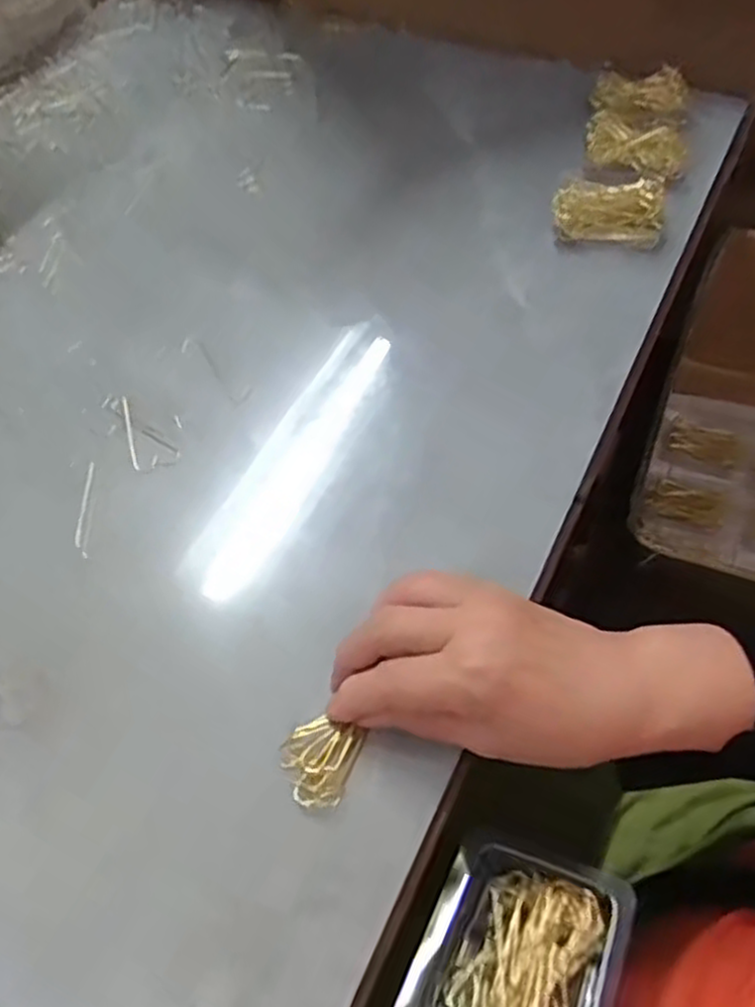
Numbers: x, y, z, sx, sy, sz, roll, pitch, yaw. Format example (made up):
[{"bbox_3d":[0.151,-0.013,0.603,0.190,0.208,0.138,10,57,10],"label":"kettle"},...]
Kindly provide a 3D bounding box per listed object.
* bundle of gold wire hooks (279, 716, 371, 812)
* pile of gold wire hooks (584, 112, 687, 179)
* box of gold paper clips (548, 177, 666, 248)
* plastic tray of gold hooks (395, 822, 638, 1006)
[{"bbox_3d":[-0.027,0.115,0.352,0.033,0.007,0.037,18,58,13],"label":"bundle of gold wire hooks"},{"bbox_3d":[0.185,-0.259,0.571,0.072,0.016,0.044,19,58,13],"label":"pile of gold wire hooks"},{"bbox_3d":[0.156,-0.200,0.536,0.070,0.021,0.045,10,56,8],"label":"box of gold paper clips"},{"bbox_3d":[0.058,0.184,0.323,0.076,0.032,0.087,18,58,13],"label":"plastic tray of gold hooks"}]

